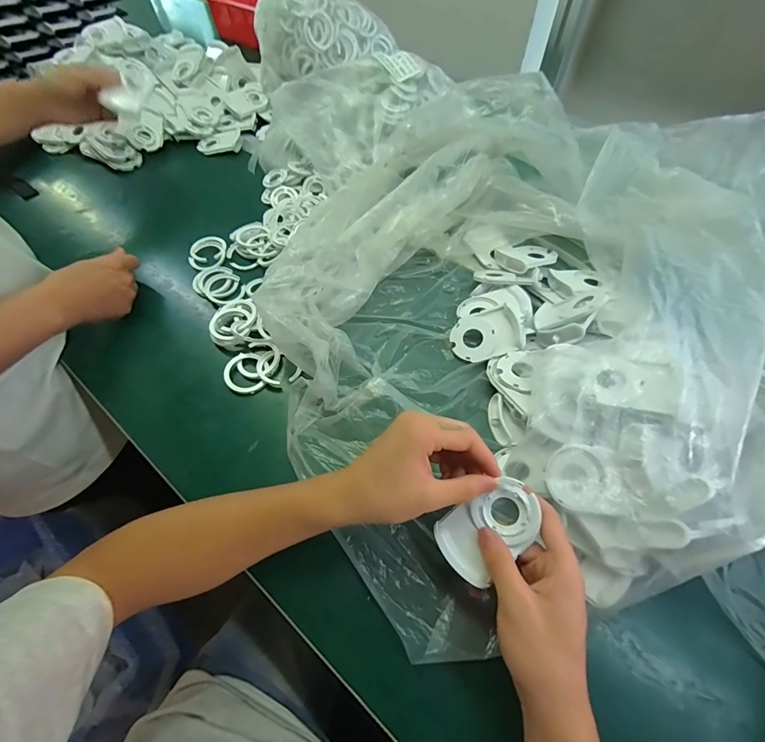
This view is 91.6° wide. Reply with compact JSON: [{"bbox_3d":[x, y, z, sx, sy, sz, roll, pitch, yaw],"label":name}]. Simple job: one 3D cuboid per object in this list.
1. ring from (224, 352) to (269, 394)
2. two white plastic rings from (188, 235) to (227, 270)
[{"bbox_3d":[-0.159,0.001,0.437,0.047,0.013,0.052,0,59,1],"label":"ring"},{"bbox_3d":[-0.253,-0.172,0.542,0.057,0.008,0.059,0,59,1],"label":"two white plastic rings"}]

